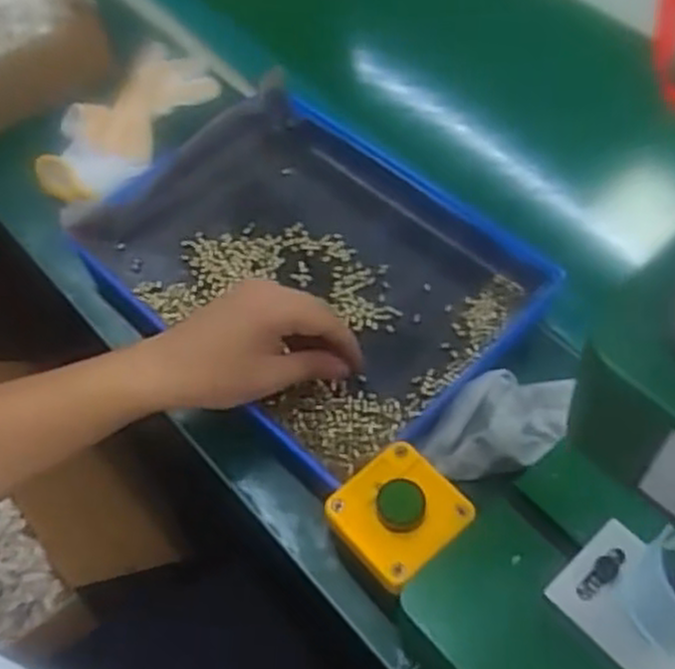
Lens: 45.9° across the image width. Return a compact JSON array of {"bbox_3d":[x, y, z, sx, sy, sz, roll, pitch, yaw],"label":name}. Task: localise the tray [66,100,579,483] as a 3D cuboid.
[{"bbox_3d":[-0.025,-0.058,0.618,0.330,0.036,0.253,37,66,24],"label":"tray"}]

